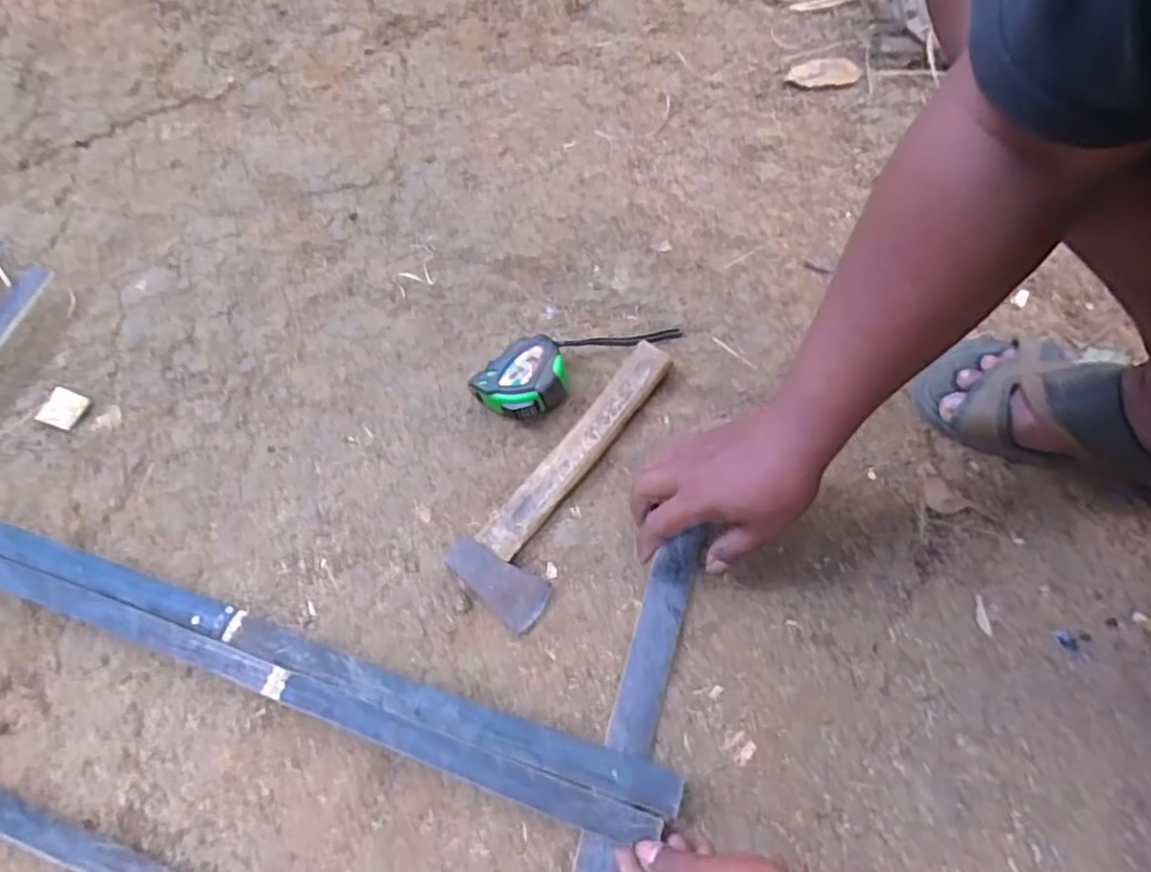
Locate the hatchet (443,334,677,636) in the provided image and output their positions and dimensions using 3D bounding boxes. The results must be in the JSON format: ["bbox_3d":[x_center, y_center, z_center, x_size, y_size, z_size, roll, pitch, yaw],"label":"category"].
[{"bbox_3d":[-0.004,0.028,0.606,0.081,0.026,0.273,27,68,16],"label":"hatchet"}]

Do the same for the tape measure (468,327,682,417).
[{"bbox_3d":[-0.002,-0.078,0.646,0.195,0.044,0.063,-32,66,-12],"label":"tape measure"}]

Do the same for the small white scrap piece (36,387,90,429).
[{"bbox_3d":[-0.496,-0.027,0.671,0.034,0.014,0.036,13,65,10],"label":"small white scrap piece"}]

